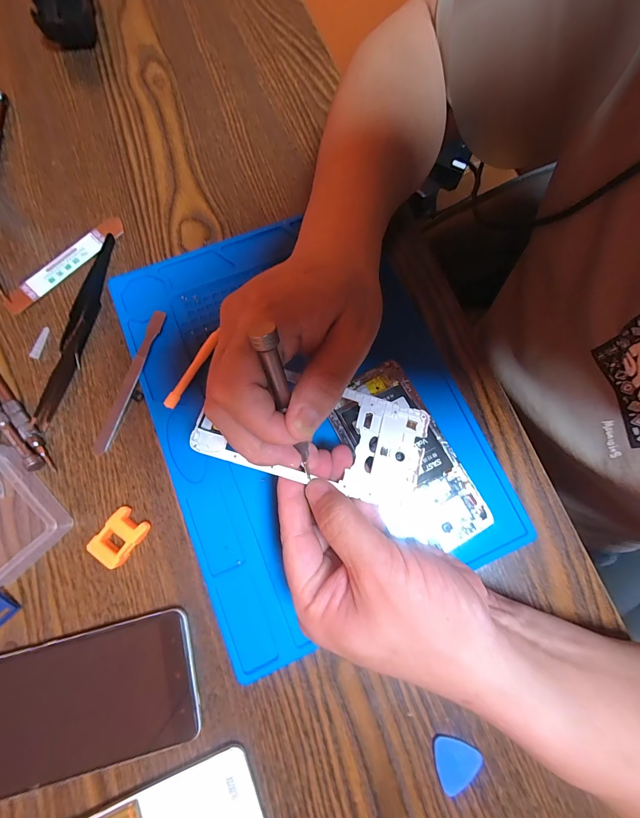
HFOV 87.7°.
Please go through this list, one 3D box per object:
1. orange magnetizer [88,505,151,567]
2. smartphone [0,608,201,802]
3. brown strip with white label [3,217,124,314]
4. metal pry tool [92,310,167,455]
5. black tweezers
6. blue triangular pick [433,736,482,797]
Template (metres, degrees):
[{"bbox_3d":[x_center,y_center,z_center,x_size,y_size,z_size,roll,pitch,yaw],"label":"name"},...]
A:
[{"bbox_3d":[-0.138,0.089,0.232,0.027,0.013,0.034,33,78,6],"label":"orange magnetizer"},{"bbox_3d":[-0.154,0.184,0.210,0.147,0.011,0.074,-13,78,-4],"label":"smartphone"},{"bbox_3d":[-0.217,-0.125,0.284,0.020,0.004,0.116,42,79,8],"label":"brown strip with white label"},{"bbox_3d":[-0.148,-0.023,0.260,0.011,0.005,0.119,18,77,3],"label":"metal pry tool"},{"bbox_3d":[-0.195,-0.067,0.268,0.016,0.009,0.169,7,77,0],"label":"black tweezers"},{"bbox_3d":[0.087,0.223,0.209,0.028,0.004,0.029,-5,76,-3],"label":"blue triangular pick"}]

